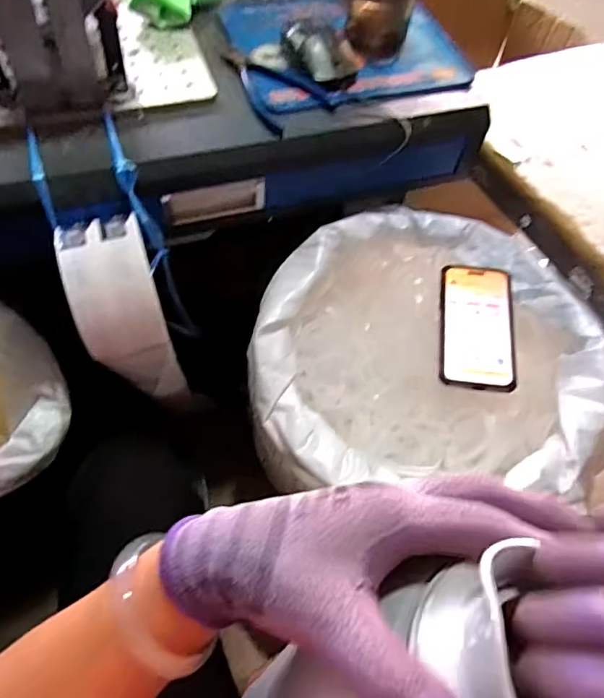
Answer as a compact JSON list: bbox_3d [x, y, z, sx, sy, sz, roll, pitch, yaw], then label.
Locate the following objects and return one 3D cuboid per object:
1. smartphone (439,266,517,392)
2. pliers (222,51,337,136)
[{"bbox_3d":[0.202,-0.030,0.623,0.082,0.013,0.163,7,63,7],"label":"smartphone"},{"bbox_3d":[-0.039,-0.278,0.573,0.077,0.012,0.135,-36,66,-24],"label":"pliers"}]

